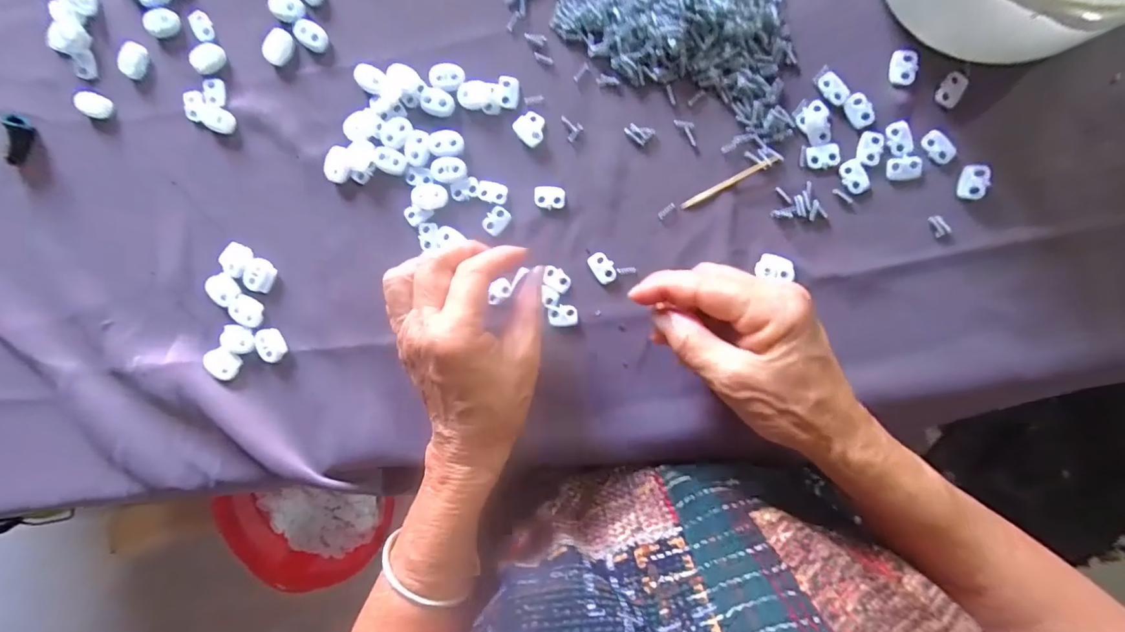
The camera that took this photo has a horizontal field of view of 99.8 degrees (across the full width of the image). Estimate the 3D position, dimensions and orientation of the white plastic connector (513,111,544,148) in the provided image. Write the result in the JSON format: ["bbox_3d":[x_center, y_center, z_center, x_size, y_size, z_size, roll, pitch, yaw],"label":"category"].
[{"bbox_3d":[-0.020,-0.119,0.301,0.020,0.004,0.020,0,94,5],"label":"white plastic connector"}]

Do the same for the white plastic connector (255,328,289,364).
[{"bbox_3d":[-0.201,0.019,0.327,0.018,0.006,0.024,-30,91,6],"label":"white plastic connector"}]

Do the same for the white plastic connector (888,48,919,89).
[{"bbox_3d":[0.199,-0.145,0.276,0.013,0.004,0.020,7,94,5],"label":"white plastic connector"}]

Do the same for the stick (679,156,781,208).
[{"bbox_3d":[0.102,-0.082,0.291,0.062,0.004,0.005,-26,91,6],"label":"stick"}]

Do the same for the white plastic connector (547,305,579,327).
[{"bbox_3d":[0.000,0.000,0.308,0.019,0.004,0.014,-1,94,5],"label":"white plastic connector"}]

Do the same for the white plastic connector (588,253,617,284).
[{"bbox_3d":[0.025,-0.031,0.304,0.014,0.004,0.021,-40,90,6],"label":"white plastic connector"}]

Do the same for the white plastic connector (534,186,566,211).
[{"bbox_3d":[-0.008,-0.076,0.303,0.019,0.004,0.014,5,94,5],"label":"white plastic connector"}]

